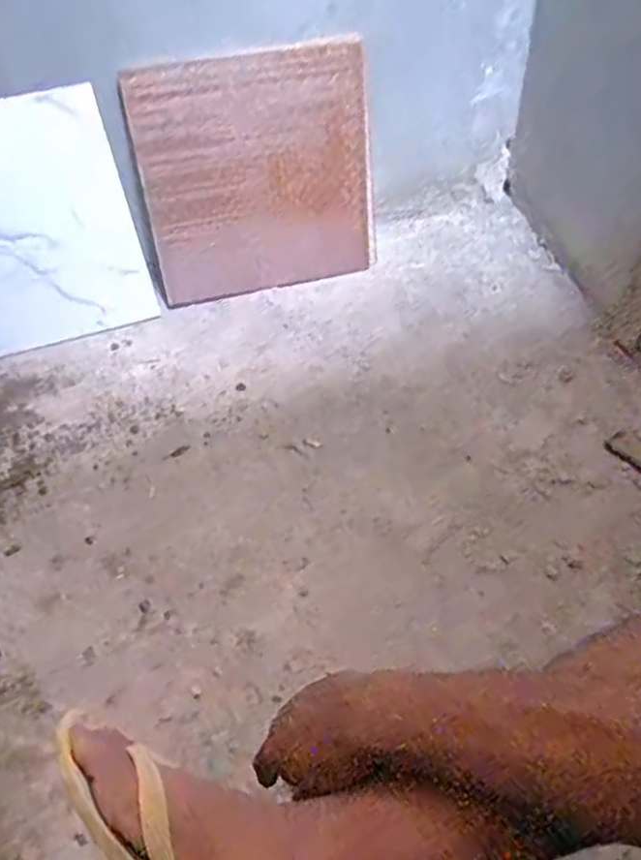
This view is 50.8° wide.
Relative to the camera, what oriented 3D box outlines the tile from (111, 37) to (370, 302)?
[{"bbox_3d":[-0.122,-0.494,1.353,0.449,0.454,0.019,-10,42,-3],"label":"tile"}]

